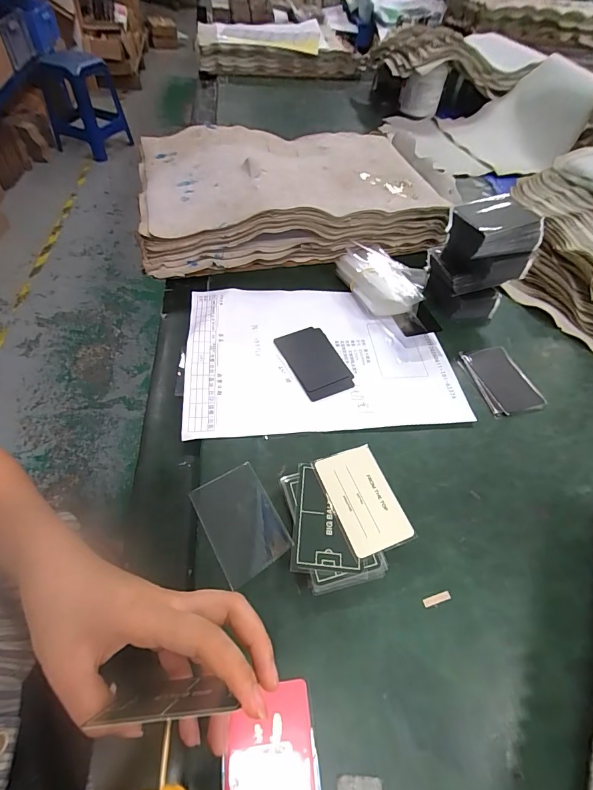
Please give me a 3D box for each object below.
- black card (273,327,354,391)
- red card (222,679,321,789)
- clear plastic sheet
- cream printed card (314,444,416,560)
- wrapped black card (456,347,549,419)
[{"bbox_3d":[0.020,-0.043,0.422,0.059,0.004,0.087,-23,59,-19],"label":"black card"},{"bbox_3d":[-0.015,0.229,0.226,0.057,0.004,0.084,-1,55,-8],"label":"red card"},{"bbox_3d":[-0.046,0.103,0.309,0.056,0.004,0.084,-27,61,-18],"label":"clear plastic sheet"},{"bbox_3d":[0.056,0.086,0.313,0.054,0.004,0.084,-15,60,-20],"label":"cream printed card"},{"bbox_3d":[0.230,-0.019,0.424,0.064,0.008,0.091,-11,56,-12],"label":"wrapped black card"}]

